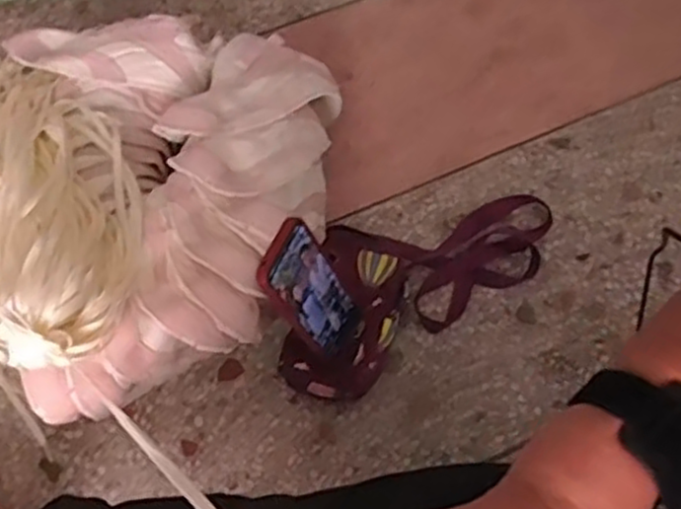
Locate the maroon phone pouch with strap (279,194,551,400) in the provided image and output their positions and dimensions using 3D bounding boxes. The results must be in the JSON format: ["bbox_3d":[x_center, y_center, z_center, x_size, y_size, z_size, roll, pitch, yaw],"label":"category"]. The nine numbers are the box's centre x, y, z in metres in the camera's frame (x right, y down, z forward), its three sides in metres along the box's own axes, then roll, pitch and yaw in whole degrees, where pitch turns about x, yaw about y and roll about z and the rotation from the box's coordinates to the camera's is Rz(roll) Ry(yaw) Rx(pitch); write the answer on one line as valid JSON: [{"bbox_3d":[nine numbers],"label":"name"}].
[{"bbox_3d":[0.079,0.014,0.829,0.369,0.052,0.169,-33,72,-14],"label":"maroon phone pouch with strap"}]

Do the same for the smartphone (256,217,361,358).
[{"bbox_3d":[-0.027,0.041,0.746,0.011,0.167,0.078,5,56,34],"label":"smartphone"}]

